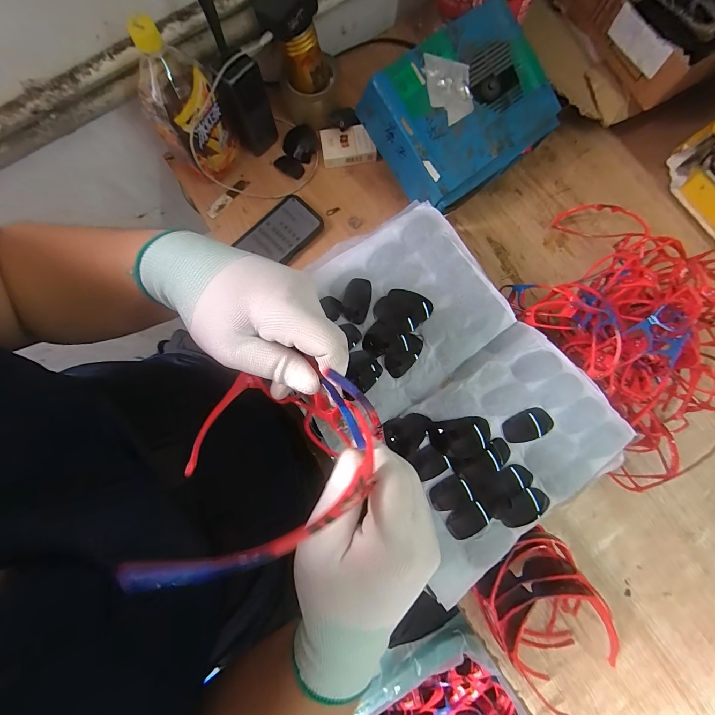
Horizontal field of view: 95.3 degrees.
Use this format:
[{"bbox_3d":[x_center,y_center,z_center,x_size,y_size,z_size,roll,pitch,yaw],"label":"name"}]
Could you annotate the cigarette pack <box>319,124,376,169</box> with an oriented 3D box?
[{"bbox_3d":[-0.017,-0.354,0.550,0.085,0.028,0.057,-11,80,-2],"label":"cigarette pack"}]

